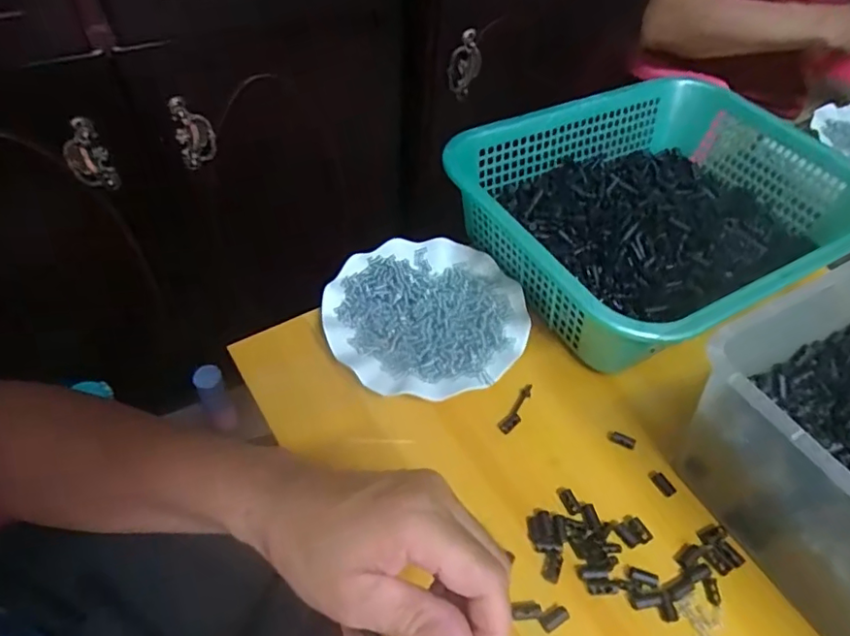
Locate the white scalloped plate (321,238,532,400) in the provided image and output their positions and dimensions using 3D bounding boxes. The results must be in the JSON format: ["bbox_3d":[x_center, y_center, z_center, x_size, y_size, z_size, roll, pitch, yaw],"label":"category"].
[{"bbox_3d":[0.001,-0.007,0.510,0.176,0.014,0.178,3,50,-3],"label":"white scalloped plate"}]

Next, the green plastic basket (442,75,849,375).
[{"bbox_3d":[0.246,-0.117,0.571,0.389,0.083,0.293,-22,55,-22],"label":"green plastic basket"}]

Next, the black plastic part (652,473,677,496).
[{"bbox_3d":[0.188,0.131,0.435,0.010,0.004,0.019,-25,57,-24],"label":"black plastic part"}]

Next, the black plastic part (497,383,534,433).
[{"bbox_3d":[0.079,0.077,0.469,0.013,0.004,0.052,30,54,19],"label":"black plastic part"}]

